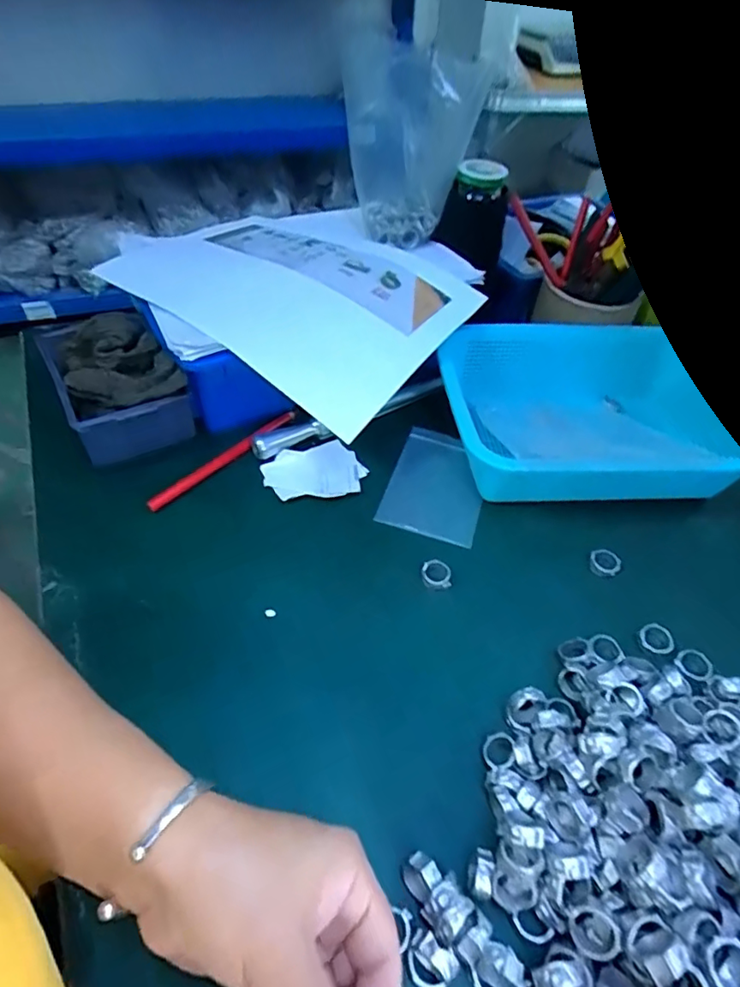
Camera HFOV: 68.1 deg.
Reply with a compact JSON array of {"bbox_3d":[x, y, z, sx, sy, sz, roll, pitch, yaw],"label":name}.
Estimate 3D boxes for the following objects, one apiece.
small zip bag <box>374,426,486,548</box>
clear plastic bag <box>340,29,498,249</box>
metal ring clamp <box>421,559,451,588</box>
[{"bbox_3d":[0.060,-0.012,0.476,0.078,0.004,0.125,14,48,10],"label":"small zip bag"},{"bbox_3d":[0.037,-0.318,0.516,0.122,0.163,0.054,8,47,5],"label":"clear plastic bag"},{"bbox_3d":[0.048,0.058,0.400,0.020,0.008,0.019,-2,47,-4],"label":"metal ring clamp"}]

